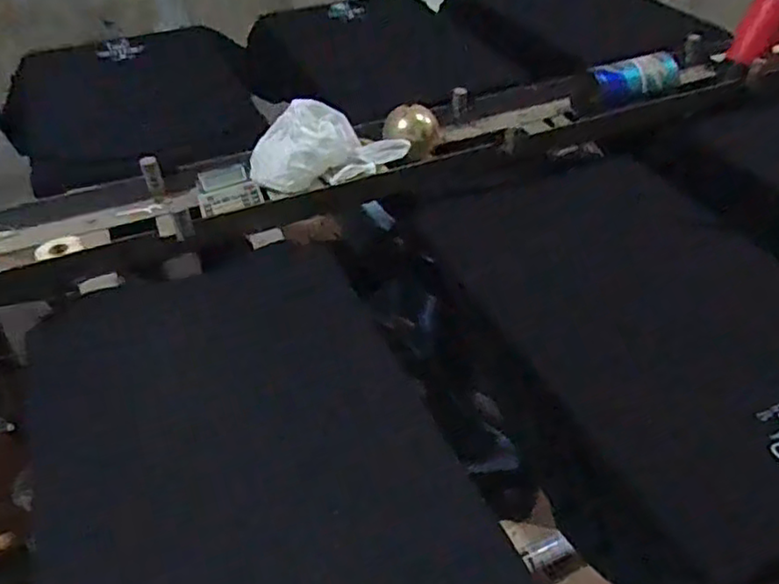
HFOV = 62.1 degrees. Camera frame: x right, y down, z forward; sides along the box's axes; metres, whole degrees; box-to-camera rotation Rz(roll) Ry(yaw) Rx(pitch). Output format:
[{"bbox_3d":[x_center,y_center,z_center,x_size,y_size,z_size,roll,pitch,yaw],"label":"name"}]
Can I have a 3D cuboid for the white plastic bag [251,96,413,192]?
[{"bbox_3d":[-0.098,-0.228,1.025,0.252,0.119,0.103,-11,43,-9],"label":"white plastic bag"}]

